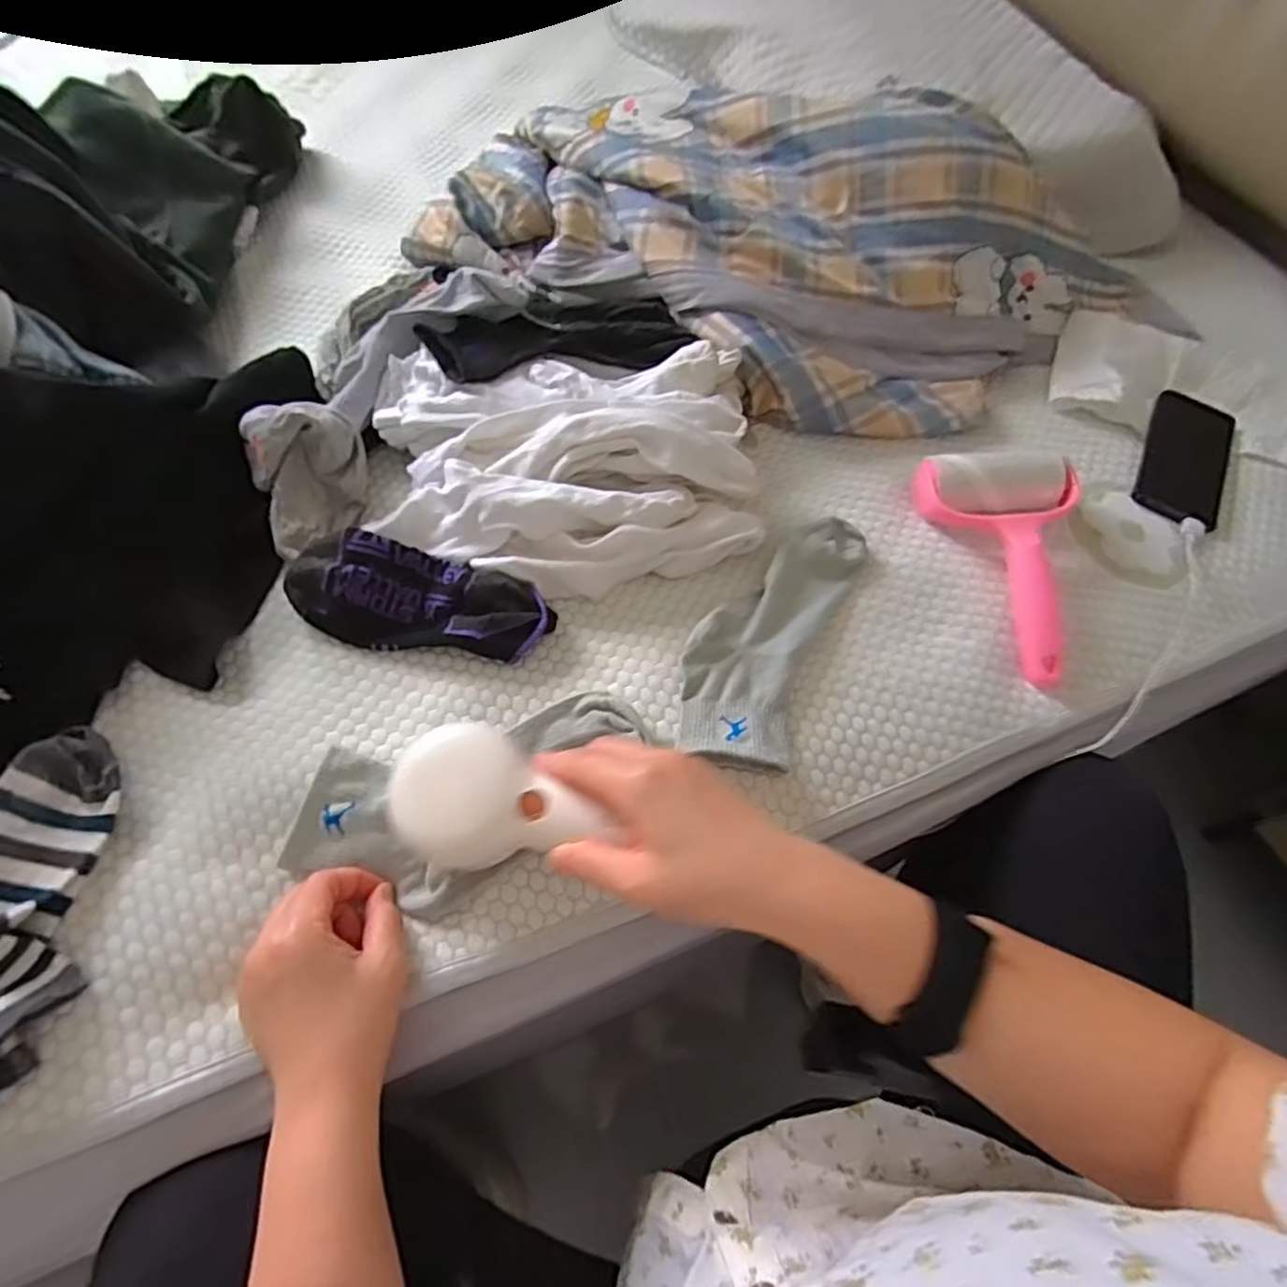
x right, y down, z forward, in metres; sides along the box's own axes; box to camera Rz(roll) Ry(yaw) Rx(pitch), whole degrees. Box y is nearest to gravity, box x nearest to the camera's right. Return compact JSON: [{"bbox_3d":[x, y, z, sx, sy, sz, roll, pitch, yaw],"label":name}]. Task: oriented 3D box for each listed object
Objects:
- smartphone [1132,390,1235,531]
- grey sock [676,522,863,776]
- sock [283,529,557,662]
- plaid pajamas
[{"bbox_3d":[0.482,-0.163,0.624,0.071,0.012,0.153,28,64,11],"label":"smartphone"},{"bbox_3d":[0.089,-0.012,0.505,0.087,0.022,0.217,23,63,8],"label":"grey sock"},{"bbox_3d":[-0.154,-0.033,0.493,0.179,0.030,0.071,8,62,0],"label":"sock"},{"bbox_3d":[0.148,-0.394,0.655,0.683,0.121,0.367,26,64,10],"label":"plaid pajamas"}]

